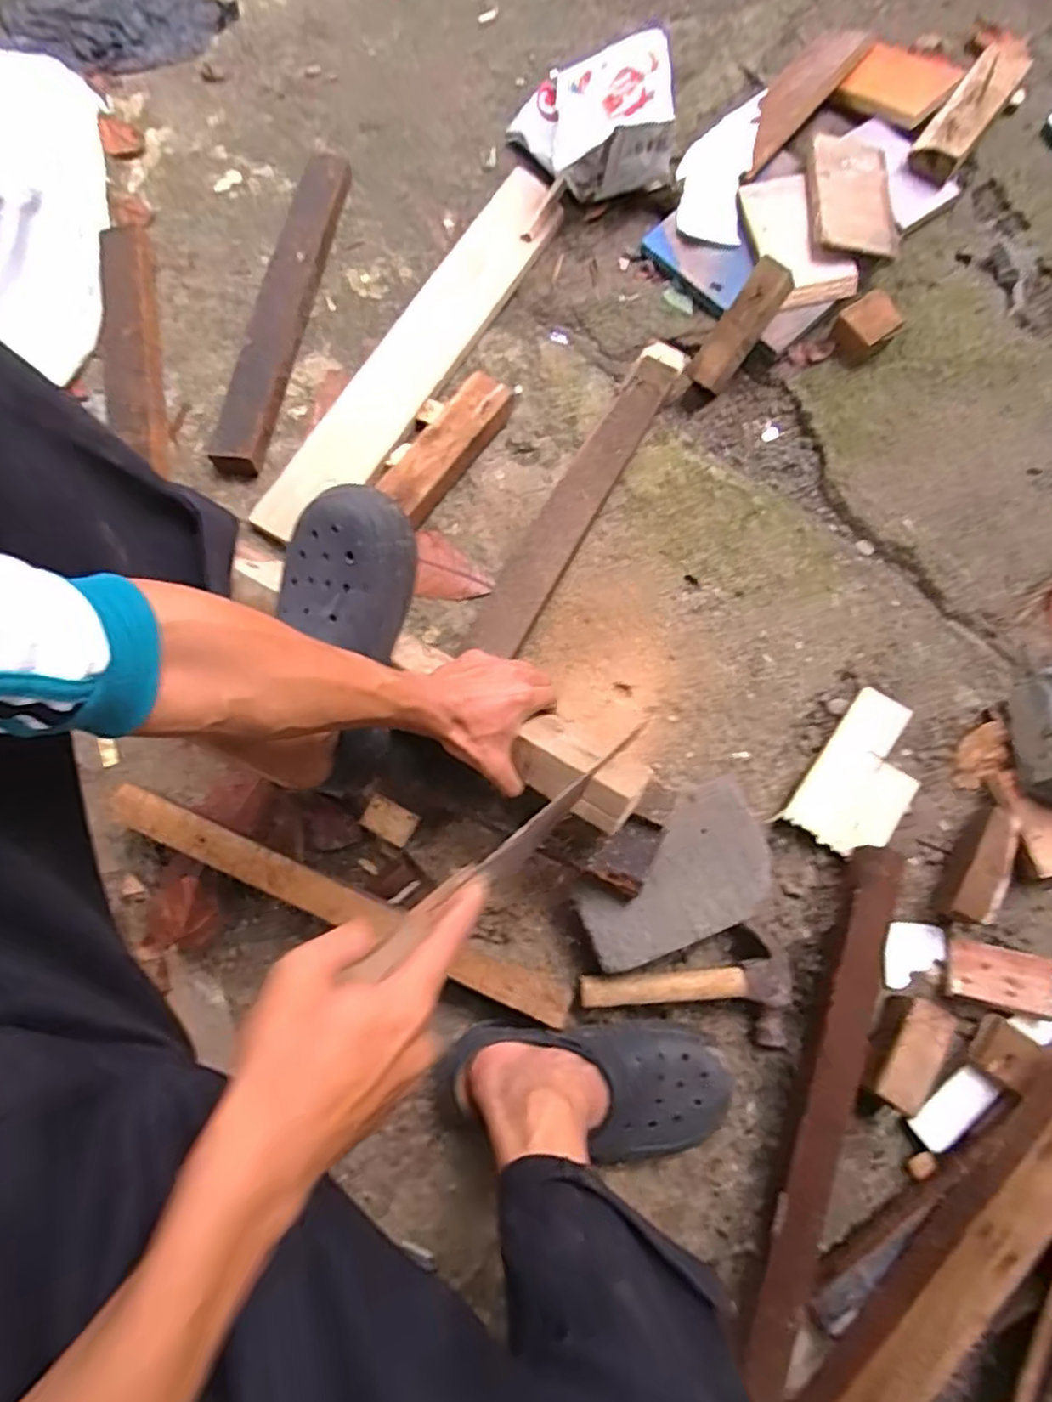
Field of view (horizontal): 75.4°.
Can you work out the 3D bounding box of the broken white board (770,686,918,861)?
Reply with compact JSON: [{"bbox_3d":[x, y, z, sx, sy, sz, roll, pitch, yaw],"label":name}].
[{"bbox_3d":[0.370,0.082,0.743,0.100,0.025,0.180,36,78,9],"label":"broken white board"}]

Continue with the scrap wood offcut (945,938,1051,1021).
[{"bbox_3d":[0.461,0.269,0.660,0.090,0.017,0.058,7,55,25],"label":"scrap wood offcut"}]

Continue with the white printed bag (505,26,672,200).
[{"bbox_3d":[0.088,-0.771,0.913,0.190,0.128,0.184,-10,75,-2],"label":"white printed bag"}]

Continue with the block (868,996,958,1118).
[{"bbox_3d":[0.352,0.325,0.634,0.048,0.054,0.097,27,77,7],"label":"block"}]

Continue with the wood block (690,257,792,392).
[{"bbox_3d":[0.267,-0.463,0.851,0.046,0.055,0.149,42,113,10],"label":"wood block"}]

